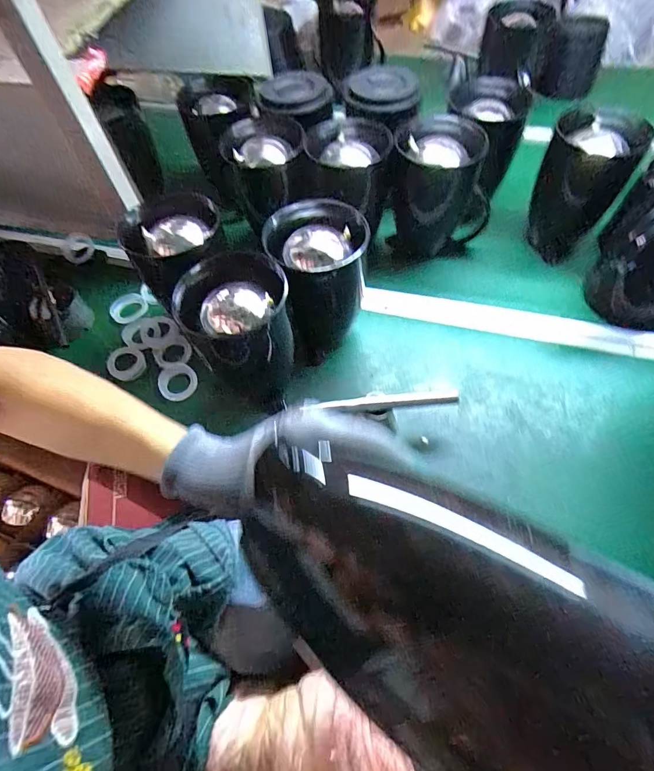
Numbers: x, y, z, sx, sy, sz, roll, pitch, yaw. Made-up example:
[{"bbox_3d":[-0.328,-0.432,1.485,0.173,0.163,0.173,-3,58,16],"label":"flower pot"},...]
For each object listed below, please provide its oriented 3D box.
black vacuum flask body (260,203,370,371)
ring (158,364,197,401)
[{"bbox_3d":[-0.009,-0.139,0.577,0.126,0.182,0.136,-8,57,-1],"label":"black vacuum flask body"},{"bbox_3d":[-0.226,-0.006,0.623,0.057,0.010,0.058,-2,57,3],"label":"ring"}]

